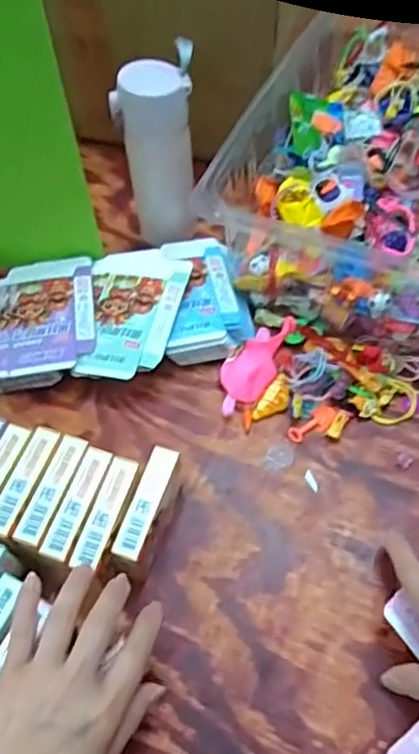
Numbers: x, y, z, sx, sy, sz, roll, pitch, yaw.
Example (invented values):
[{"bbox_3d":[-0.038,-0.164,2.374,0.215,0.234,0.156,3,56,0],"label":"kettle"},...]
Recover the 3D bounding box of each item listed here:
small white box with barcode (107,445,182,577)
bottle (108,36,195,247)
[{"bbox_3d":[-0.048,0.114,0.486,0.028,0.066,0.095,17,60,13],"label":"small white box with barcode"},{"bbox_3d":[-0.051,-0.231,0.620,0.077,0.186,0.075,-4,58,0],"label":"bottle"}]

